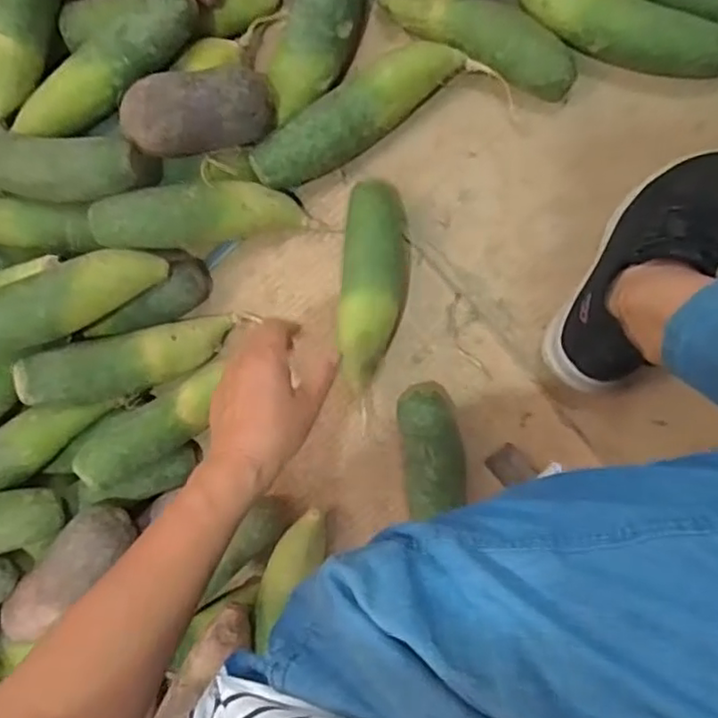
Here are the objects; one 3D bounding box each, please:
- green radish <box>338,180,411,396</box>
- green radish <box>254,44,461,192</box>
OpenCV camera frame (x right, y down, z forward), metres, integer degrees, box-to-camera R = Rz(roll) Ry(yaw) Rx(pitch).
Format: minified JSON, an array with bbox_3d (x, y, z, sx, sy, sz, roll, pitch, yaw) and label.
[{"bbox_3d":[0.014,-0.068,0.610,0.057,0.061,0.190,5,94,9],"label":"green radish"},{"bbox_3d":[-0.003,-0.227,0.602,0.206,0.064,0.054,-31,88,10],"label":"green radish"}]

